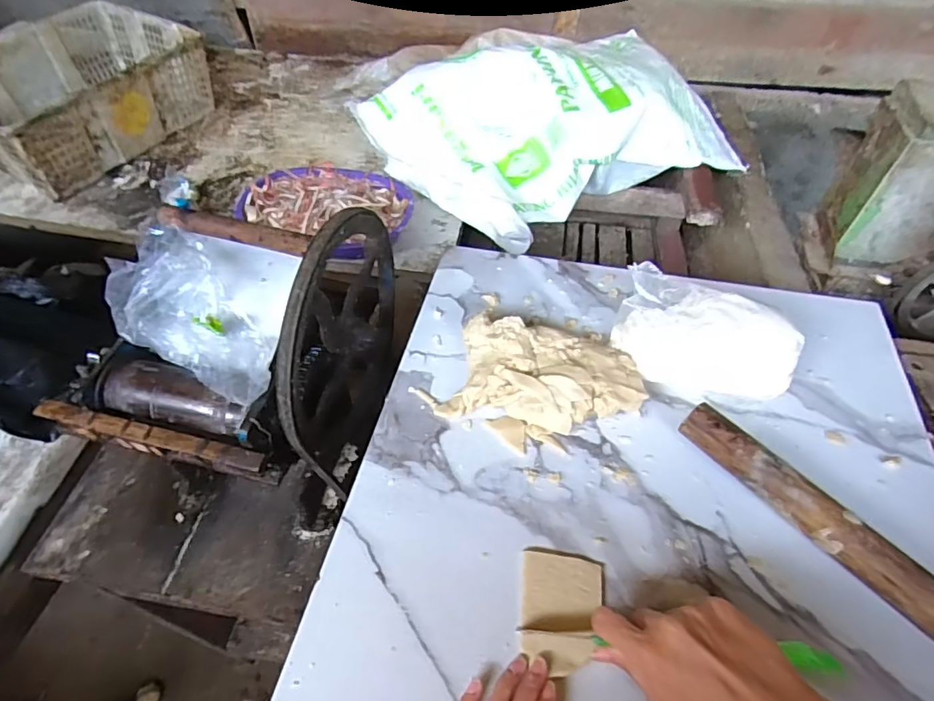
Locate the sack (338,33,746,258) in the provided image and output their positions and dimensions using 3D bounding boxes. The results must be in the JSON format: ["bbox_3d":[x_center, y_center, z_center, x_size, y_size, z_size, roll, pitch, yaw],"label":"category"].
[{"bbox_3d":[0.169,-0.431,1.031,0.653,0.220,0.404,-22,56,-19],"label":"sack"}]

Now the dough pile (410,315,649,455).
[{"bbox_3d":[0.065,0.023,0.502,0.204,0.053,0.129,11,52,6],"label":"dough pile"}]

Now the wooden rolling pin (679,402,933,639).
[{"bbox_3d":[0.295,0.149,0.405,0.038,0.037,0.289,-36,61,-26],"label":"wooden rolling pin"}]

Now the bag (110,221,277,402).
[{"bbox_3d":[-0.252,-0.033,0.517,0.198,0.066,0.129,48,61,3],"label":"bag"}]

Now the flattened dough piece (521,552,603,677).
[{"bbox_3d":[0.070,0.192,0.391,0.057,0.006,0.079,6,52,2],"label":"flattened dough piece"}]

